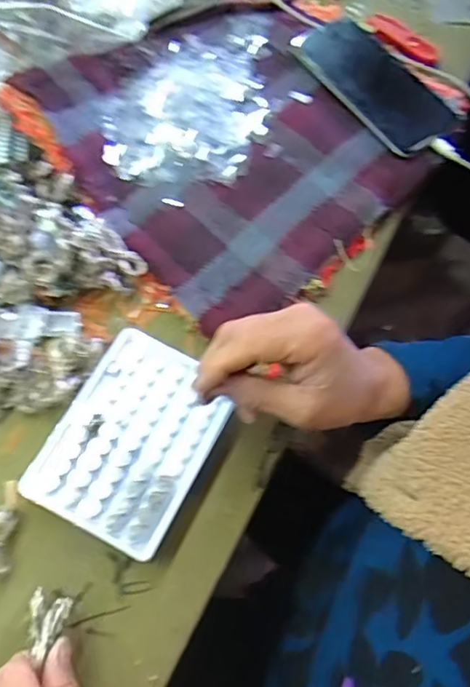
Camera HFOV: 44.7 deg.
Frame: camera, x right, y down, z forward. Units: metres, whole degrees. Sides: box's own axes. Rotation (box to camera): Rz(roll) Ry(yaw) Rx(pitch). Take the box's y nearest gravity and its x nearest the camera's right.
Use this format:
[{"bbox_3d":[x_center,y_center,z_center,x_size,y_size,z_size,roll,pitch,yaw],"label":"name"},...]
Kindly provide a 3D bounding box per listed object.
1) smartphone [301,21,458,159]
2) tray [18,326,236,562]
[{"bbox_3d":[0.136,-0.246,0.533,0.089,0.010,0.164,-30,71,-16],"label":"smartphone"},{"bbox_3d":[-0.065,0.059,0.374,0.096,0.015,0.129,27,67,9],"label":"tray"}]

